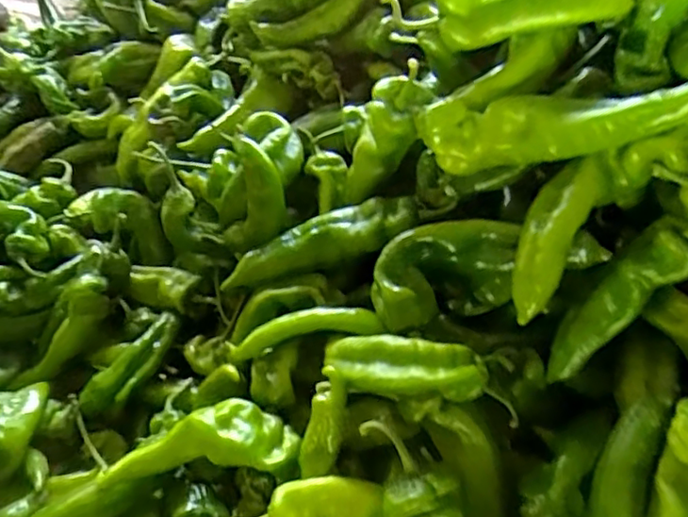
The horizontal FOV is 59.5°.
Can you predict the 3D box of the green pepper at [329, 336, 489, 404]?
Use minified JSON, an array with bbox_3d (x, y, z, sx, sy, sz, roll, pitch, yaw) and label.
[{"bbox_3d":[0.041,0.081,0.443,0.119,0.033,0.039,3,50,19],"label":"green pepper"}]

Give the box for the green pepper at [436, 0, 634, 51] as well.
[{"bbox_3d":[0.142,-0.186,0.444,0.138,0.055,0.035,5,52,2],"label":"green pepper"}]

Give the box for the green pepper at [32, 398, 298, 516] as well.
[{"bbox_3d":[-0.158,0.181,0.493,0.245,0.038,0.058,-26,53,10],"label":"green pepper"}]

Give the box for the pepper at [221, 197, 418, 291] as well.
[{"bbox_3d":[-0.020,-0.010,0.528,0.178,0.031,0.045,-20,50,18],"label":"pepper"}]

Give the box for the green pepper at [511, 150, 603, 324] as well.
[{"bbox_3d":[0.143,-0.016,0.419,0.037,0.025,0.119,23,83,15],"label":"green pepper"}]

